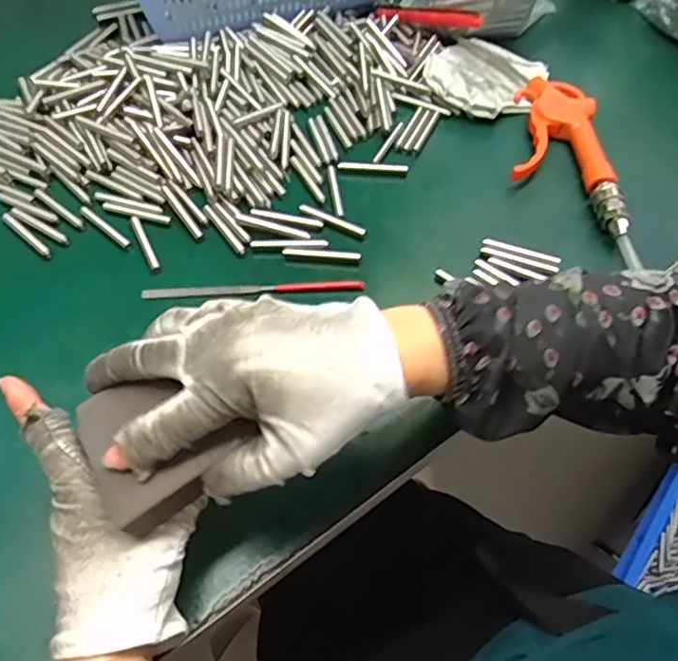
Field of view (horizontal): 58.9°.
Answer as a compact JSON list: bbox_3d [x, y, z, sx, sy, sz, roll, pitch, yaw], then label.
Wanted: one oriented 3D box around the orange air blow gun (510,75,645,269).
[{"bbox_3d":[0.184,-0.136,0.503,0.080,0.038,0.206,4,52,0],"label":"orange air blow gun"}]

